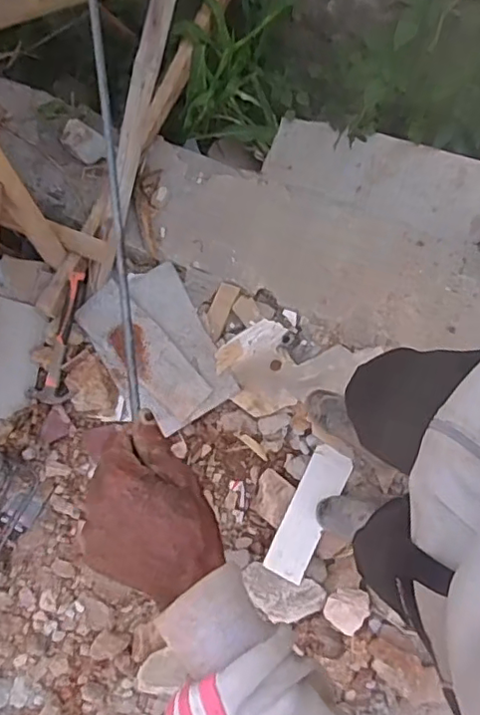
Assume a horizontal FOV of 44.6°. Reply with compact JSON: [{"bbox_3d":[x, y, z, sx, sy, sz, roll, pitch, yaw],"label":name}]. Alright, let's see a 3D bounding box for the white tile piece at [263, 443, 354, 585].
[{"bbox_3d":[0.166,0.363,1.388,0.099,0.017,0.319,27,69,5],"label":"white tile piece"}]

